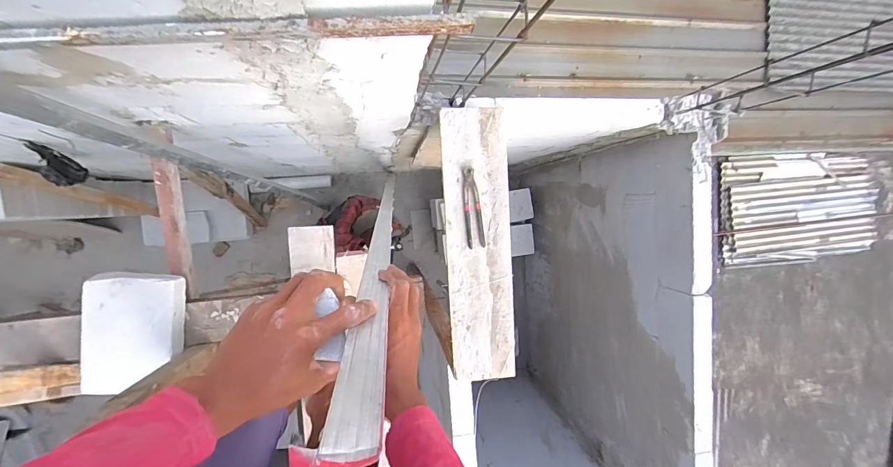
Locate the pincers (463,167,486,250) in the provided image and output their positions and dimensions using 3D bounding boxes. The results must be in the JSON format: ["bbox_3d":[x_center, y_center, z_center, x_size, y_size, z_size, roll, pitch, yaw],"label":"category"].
[{"bbox_3d":[0.072,-0.070,1.099,0.048,0.014,0.217,-8,95,-8],"label":"pincers"}]

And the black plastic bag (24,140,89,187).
[{"bbox_3d":[-1.275,-0.227,1.301,0.050,0.272,0.089,12,67,-9],"label":"black plastic bag"}]

